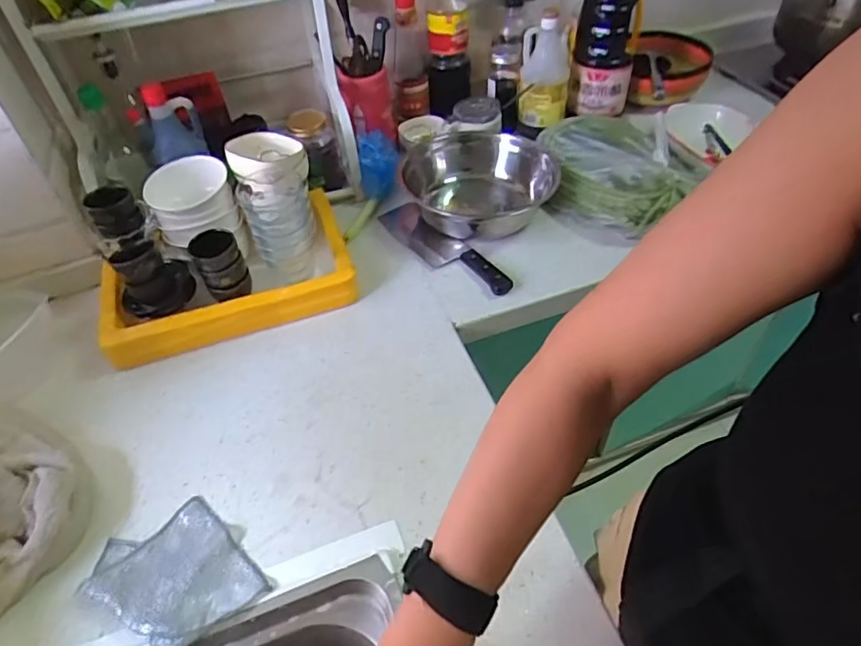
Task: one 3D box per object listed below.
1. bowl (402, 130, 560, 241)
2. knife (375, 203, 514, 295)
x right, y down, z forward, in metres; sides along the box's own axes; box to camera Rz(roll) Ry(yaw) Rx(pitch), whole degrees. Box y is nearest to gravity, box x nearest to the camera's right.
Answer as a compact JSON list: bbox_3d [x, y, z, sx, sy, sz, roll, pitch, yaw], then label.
[{"bbox_3d":[0.086,-0.231,0.944,0.223,0.092,0.250,-15,48,-10],"label":"bowl"},{"bbox_3d":[0.020,-0.119,0.888,0.072,0.026,0.279,-36,56,-25],"label":"knife"}]

